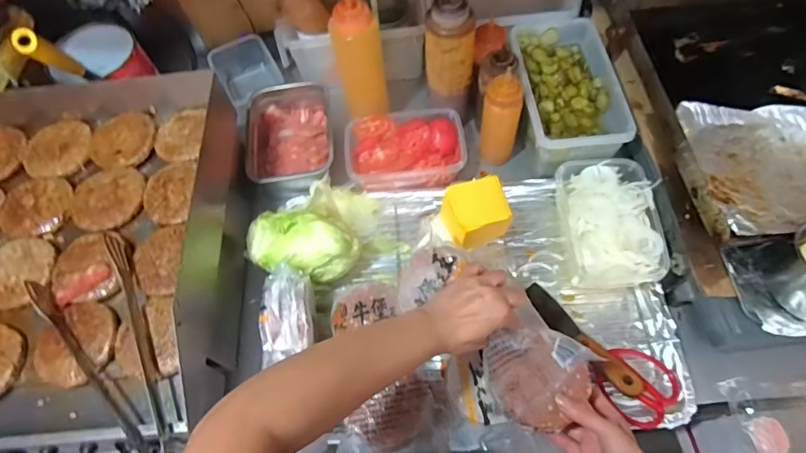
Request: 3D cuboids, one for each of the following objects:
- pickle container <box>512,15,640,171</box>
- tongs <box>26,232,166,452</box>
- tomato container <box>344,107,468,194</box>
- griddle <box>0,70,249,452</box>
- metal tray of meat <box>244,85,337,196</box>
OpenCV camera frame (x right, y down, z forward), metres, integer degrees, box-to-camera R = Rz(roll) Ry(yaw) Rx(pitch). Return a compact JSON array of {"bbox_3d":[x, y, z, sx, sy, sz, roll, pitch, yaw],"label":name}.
[{"bbox_3d":[0.278,-0.237,0.811,0.153,0.093,0.288,-6,62,0],"label":"pickle container"},{"bbox_3d":[-0.333,0.128,0.539,0.113,0.035,0.280,-39,67,-17],"label":"tongs"},{"bbox_3d":[0.002,-0.145,0.820,0.208,0.063,0.160,-7,62,-1],"label":"tomato container"},{"bbox_3d":[-0.630,0.050,0.658,0.751,0.208,0.524,-5,62,0],"label":"griddle"},{"bbox_3d":[-0.201,-0.164,0.844,0.151,0.065,0.215,-9,62,-2],"label":"metal tray of meat"}]

